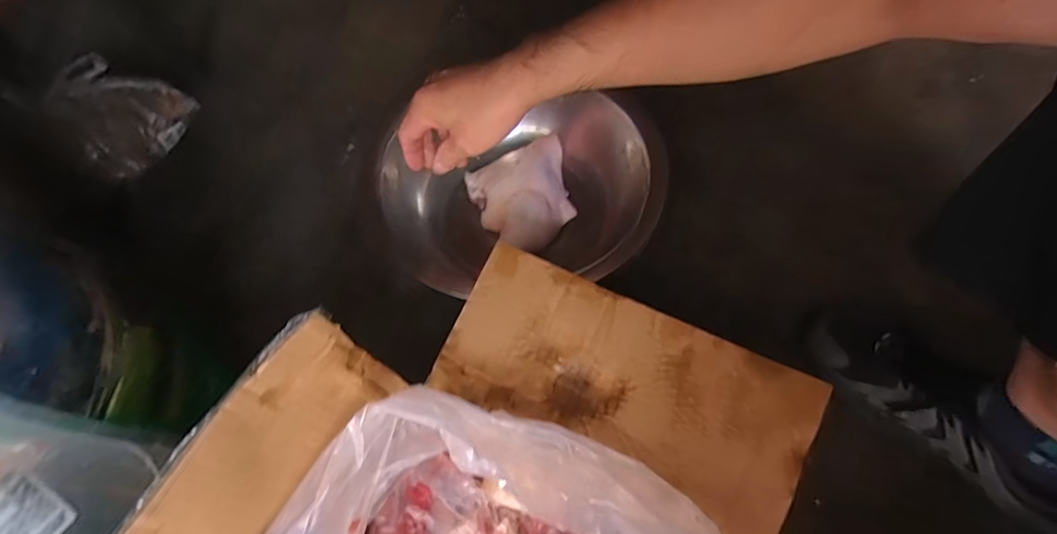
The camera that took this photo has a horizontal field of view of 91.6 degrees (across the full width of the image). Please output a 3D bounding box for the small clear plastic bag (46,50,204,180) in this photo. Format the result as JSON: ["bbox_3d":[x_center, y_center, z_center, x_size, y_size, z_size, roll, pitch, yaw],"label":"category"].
[{"bbox_3d":[-0.547,-0.211,0.694,0.129,0.083,0.153,37,69,18],"label":"small clear plastic bag"}]

